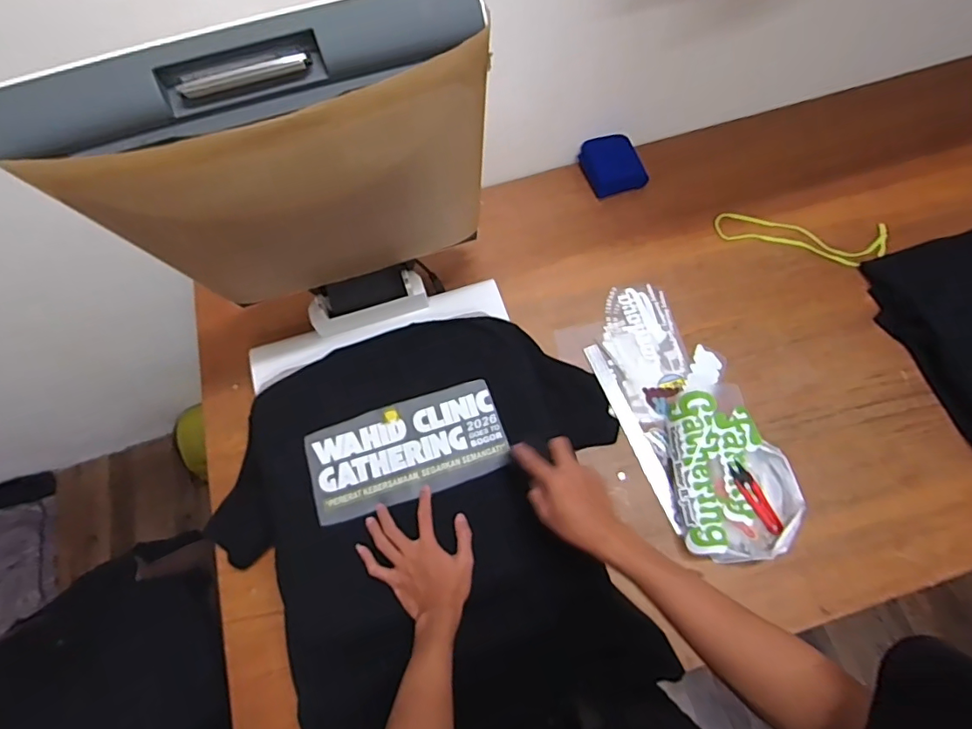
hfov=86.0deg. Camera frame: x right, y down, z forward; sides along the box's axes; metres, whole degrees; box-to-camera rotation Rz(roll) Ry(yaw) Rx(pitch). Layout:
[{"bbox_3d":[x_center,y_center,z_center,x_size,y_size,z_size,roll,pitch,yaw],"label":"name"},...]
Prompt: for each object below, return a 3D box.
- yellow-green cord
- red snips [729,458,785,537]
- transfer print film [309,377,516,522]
[{"bbox_3d":[0.584,-0.237,0.964,0.298,0.019,0.087,8,68,5],"label":"yellow-green cord"},{"bbox_3d":[0.405,0.199,0.782,0.028,0.006,0.119,-32,84,-11],"label":"red snips"},{"bbox_3d":[-0.113,0.120,0.749,0.274,0.007,0.138,-17,68,-6],"label":"transfer print film"}]

